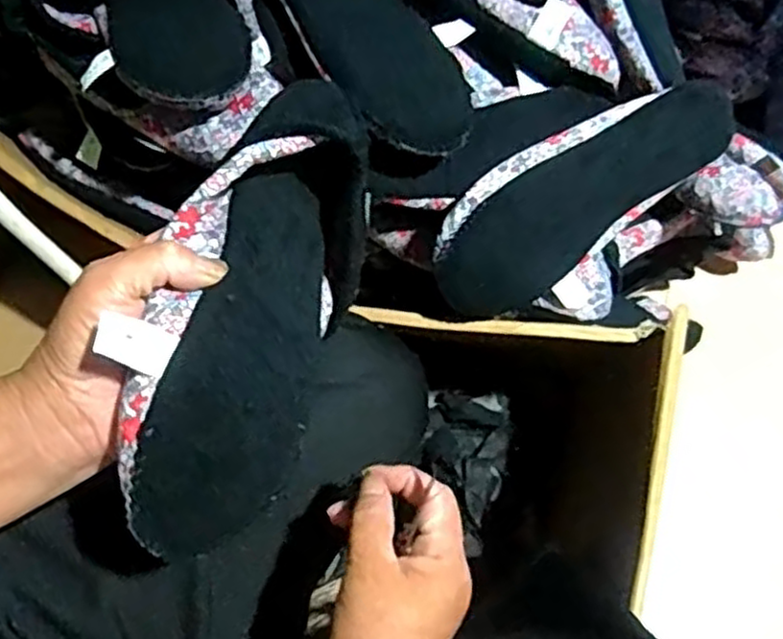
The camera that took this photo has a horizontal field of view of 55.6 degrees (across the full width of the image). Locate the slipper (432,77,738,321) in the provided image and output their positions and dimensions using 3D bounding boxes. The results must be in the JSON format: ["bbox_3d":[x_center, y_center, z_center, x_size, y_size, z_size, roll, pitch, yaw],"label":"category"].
[{"bbox_3d":[0.143,-0.100,0.594,0.258,0.060,0.100,-32,105,-5],"label":"slipper"}]

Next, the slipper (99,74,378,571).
[{"bbox_3d":[-0.068,-0.009,0.377,0.117,0.060,0.247,39,66,-28],"label":"slipper"}]

